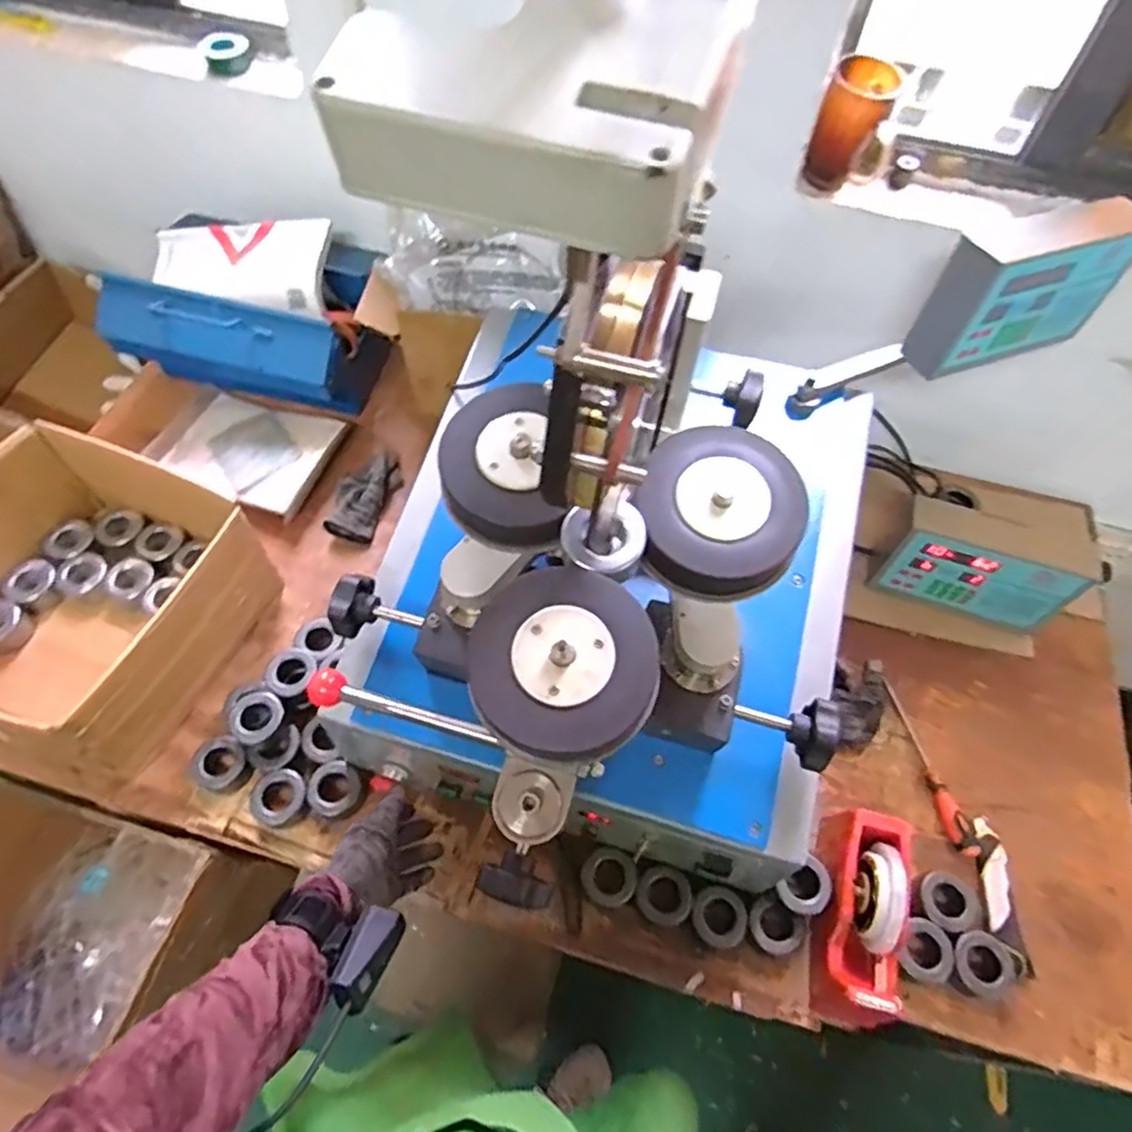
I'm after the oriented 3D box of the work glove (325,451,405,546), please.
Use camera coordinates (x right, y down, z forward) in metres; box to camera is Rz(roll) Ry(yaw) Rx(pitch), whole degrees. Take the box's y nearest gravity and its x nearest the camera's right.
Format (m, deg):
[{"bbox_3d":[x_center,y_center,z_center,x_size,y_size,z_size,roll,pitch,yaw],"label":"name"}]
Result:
[{"bbox_3d":[-0.295,-0.106,1.028,0.074,0.027,0.146,21,61,10],"label":"work glove"}]

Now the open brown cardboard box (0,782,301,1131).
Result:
[{"bbox_3d":[-0.598,0.467,0.853,0.317,0.258,0.283,15,60,7],"label":"open brown cardboard box"}]

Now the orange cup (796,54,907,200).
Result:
[{"bbox_3d":[0.336,-0.505,0.812,0.083,0.124,0.086,1,59,-2],"label":"orange cup"}]

